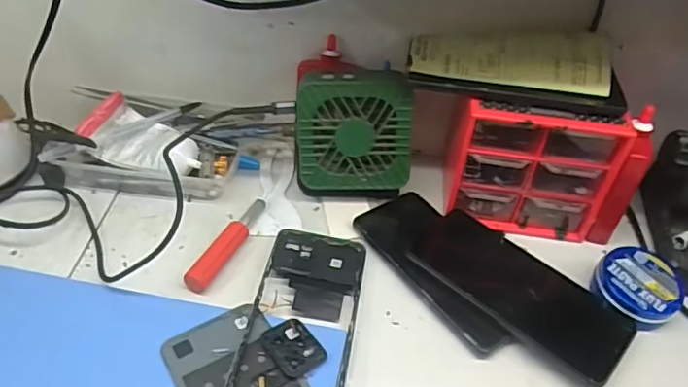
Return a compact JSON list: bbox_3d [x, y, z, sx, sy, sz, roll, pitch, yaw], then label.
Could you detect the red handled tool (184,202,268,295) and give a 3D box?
[{"bbox_3d":[-0.094,0.040,0.459,0.021,0.016,0.101,18,44,13],"label":"red handled tool"}]

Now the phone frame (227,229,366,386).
[{"bbox_3d":[-0.029,0.086,0.408,0.075,0.010,0.167,8,42,3],"label":"phone frame"}]

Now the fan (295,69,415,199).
[{"bbox_3d":[0.008,-0.054,0.488,0.096,0.103,0.043,3,24,-2],"label":"fan"}]

